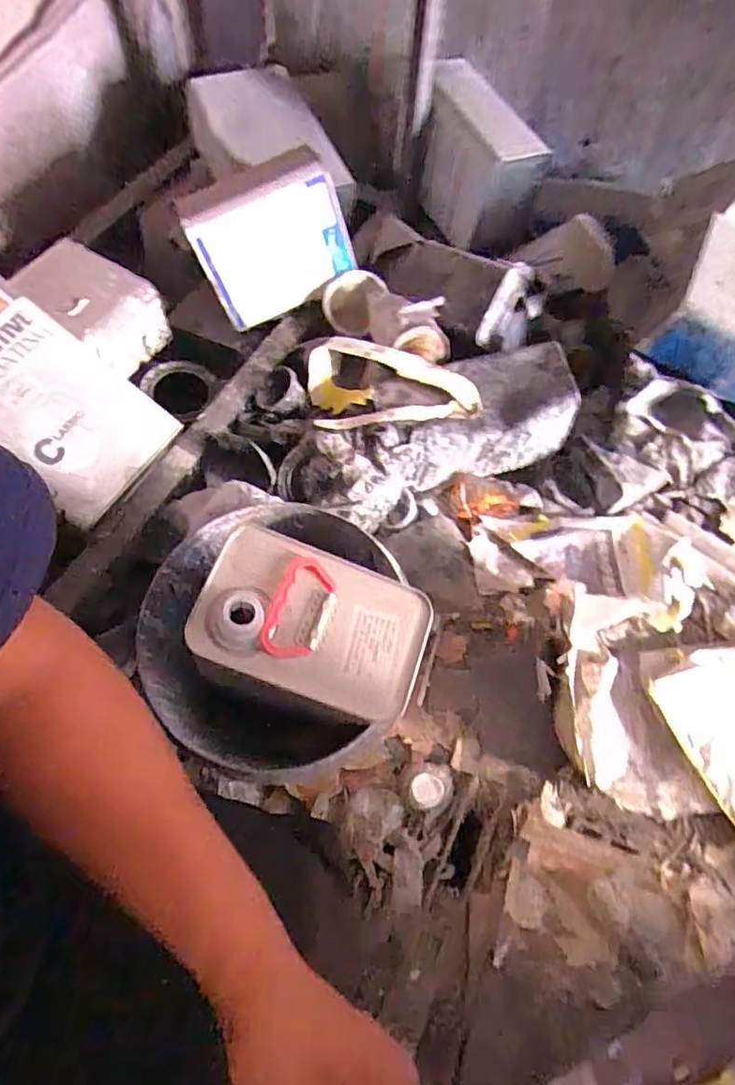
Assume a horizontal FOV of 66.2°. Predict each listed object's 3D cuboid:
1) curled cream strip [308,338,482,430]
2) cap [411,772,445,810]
[{"bbox_3d":[0.030,-0.192,0.743,0.227,0.081,0.115,8,63,1],"label":"curled cream strip"},{"bbox_3d":[0.074,0.306,0.695,0.041,0.012,0.040,1,63,-2],"label":"cap"}]

